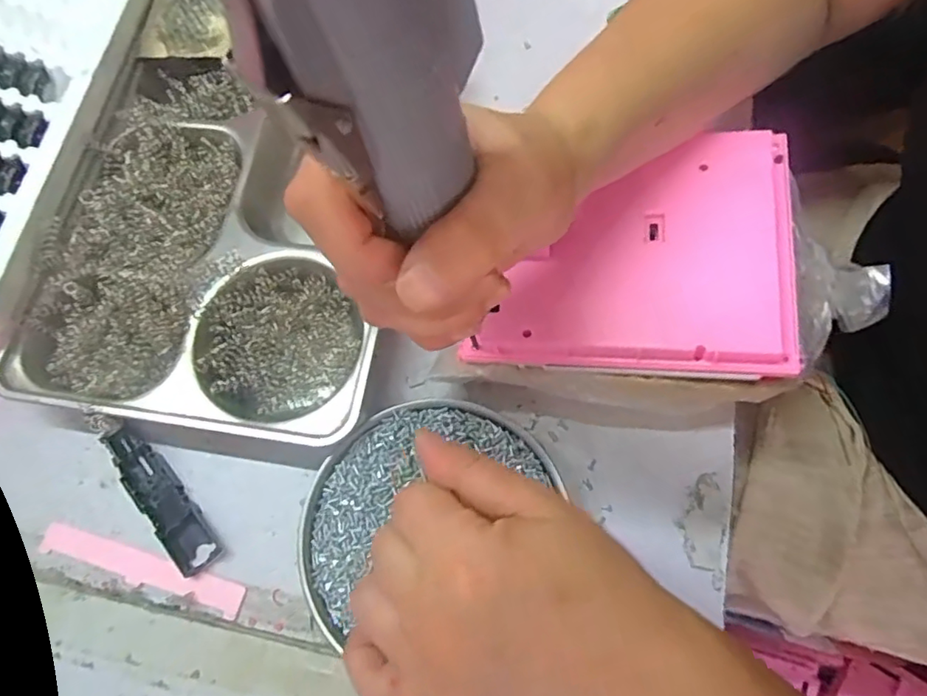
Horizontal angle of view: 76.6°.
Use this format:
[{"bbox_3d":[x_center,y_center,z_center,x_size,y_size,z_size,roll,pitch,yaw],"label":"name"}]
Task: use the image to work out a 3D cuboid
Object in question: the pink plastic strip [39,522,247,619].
[{"bbox_3d":[-0.180,0.120,0.325,0.127,0.004,0.017,13,63,12],"label":"pink plastic strip"}]

